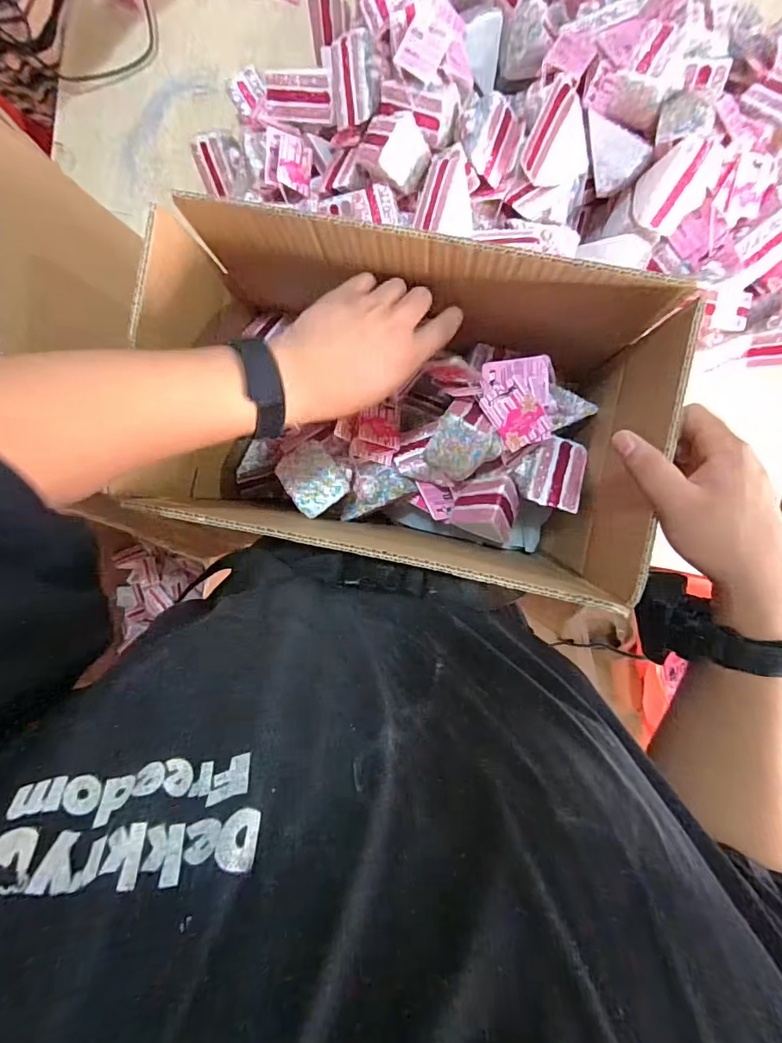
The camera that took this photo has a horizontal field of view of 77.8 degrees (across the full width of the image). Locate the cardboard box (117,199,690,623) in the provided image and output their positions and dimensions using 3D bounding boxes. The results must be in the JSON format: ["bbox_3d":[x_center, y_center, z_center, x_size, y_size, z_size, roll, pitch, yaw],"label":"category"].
[{"bbox_3d":[0.011,-0.101,0.465,0.388,0.259,0.234,12,96,4],"label":"cardboard box"}]

